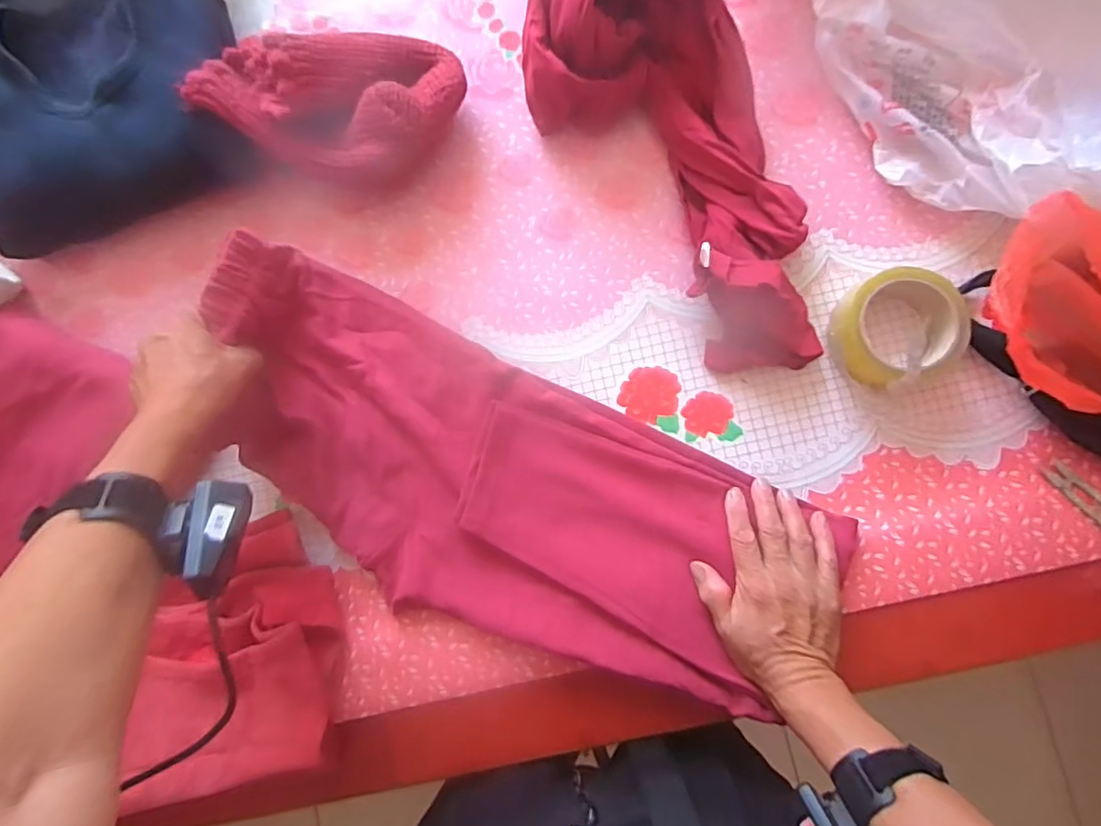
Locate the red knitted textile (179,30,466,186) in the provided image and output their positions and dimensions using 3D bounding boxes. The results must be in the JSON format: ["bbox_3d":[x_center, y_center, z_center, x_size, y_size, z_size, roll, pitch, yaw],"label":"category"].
[{"bbox_3d":[-0.203,-0.280,0.552,0.240,0.100,0.130,-3,86,4],"label":"red knitted textile"}]

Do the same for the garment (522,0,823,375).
[{"bbox_3d":[0.129,-0.227,0.512,0.176,0.100,0.401,-34,85,1],"label":"garment"}]

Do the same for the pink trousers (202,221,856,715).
[{"bbox_3d":[-0.056,0.068,0.512,0.547,0.094,0.236,32,91,6],"label":"pink trousers"}]

